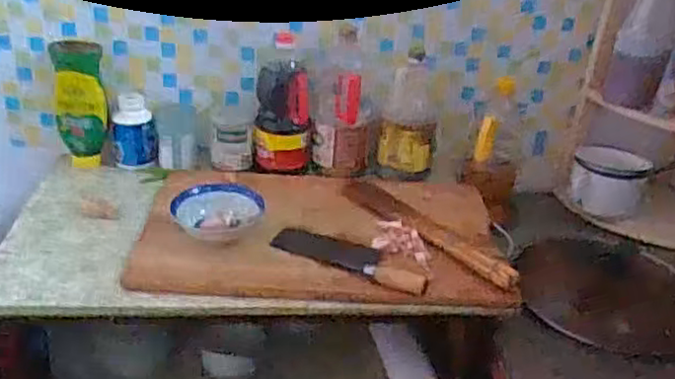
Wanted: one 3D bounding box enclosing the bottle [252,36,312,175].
[{"bbox_3d":[-0.107,-0.155,1.251,0.096,0.233,0.101,3,28,-2],"label":"bottle"}]

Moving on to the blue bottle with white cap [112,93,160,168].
[{"bbox_3d":[-0.382,-0.107,1.271,0.079,0.127,0.067,-7,29,-19],"label":"blue bottle with white cap"}]

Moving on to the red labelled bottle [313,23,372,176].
[{"bbox_3d":[0.011,-0.159,1.249,0.106,0.239,0.096,3,28,-2],"label":"red labelled bottle"}]

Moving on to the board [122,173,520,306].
[{"bbox_3d":[-0.029,0.061,1.097,0.573,0.035,0.344,1,29,3],"label":"board"}]

